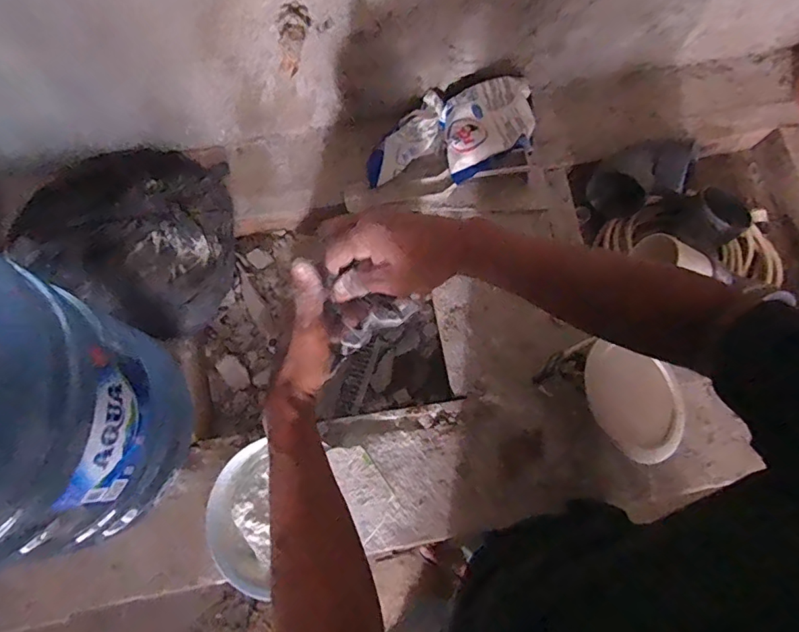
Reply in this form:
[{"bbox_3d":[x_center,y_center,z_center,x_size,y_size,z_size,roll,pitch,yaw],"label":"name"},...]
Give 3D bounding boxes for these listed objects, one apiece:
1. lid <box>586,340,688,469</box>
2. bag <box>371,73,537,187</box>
[{"bbox_3d":[0.282,0.105,0.586,0.140,0.007,0.131,8,66,-19],"label":"lid"},{"bbox_3d":[0.068,-0.254,0.685,0.219,0.077,0.155,3,73,2],"label":"bag"}]

